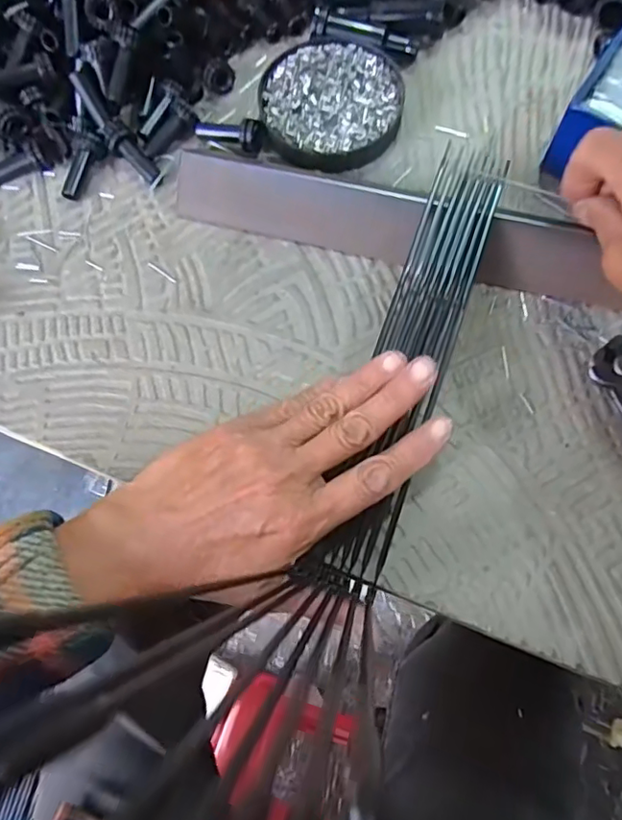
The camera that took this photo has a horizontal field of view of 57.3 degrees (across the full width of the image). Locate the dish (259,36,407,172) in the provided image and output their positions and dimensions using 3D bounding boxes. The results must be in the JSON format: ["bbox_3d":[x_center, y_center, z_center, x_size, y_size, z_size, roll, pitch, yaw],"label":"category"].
[{"bbox_3d":[0.013,-0.184,0.341,0.084,0.014,0.084,-1,73,2],"label":"dish"}]

